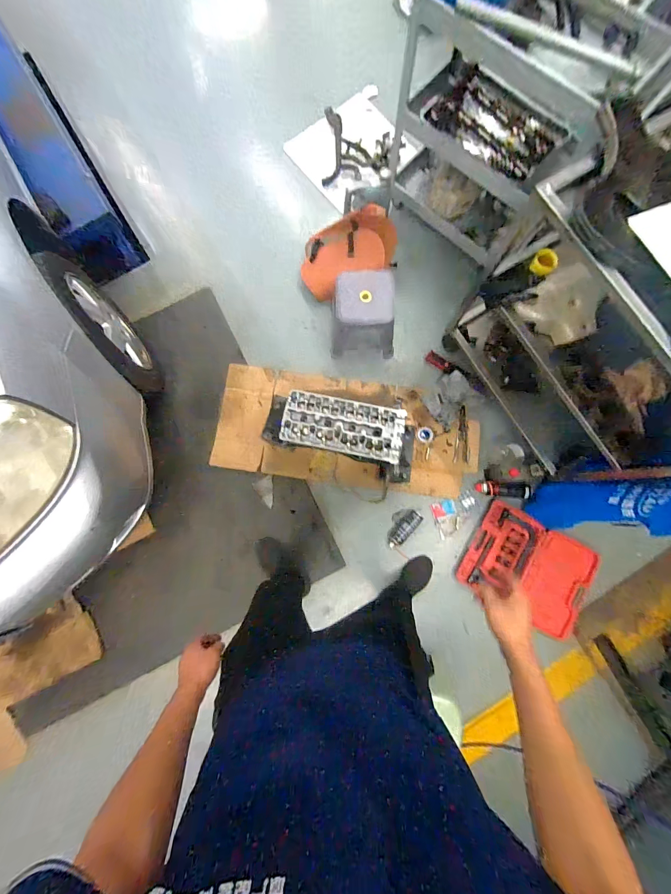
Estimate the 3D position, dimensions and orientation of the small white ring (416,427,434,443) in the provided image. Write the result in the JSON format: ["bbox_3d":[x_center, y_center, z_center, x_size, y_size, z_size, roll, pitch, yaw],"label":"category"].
[{"bbox_3d":[0.405,-0.055,1.497,0.077,0.008,0.072,0,87,1],"label":"small white ring"}]

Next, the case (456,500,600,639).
[{"bbox_3d":[0.833,0.521,1.429,0.497,0.064,0.392,30,88,2],"label":"case"}]

